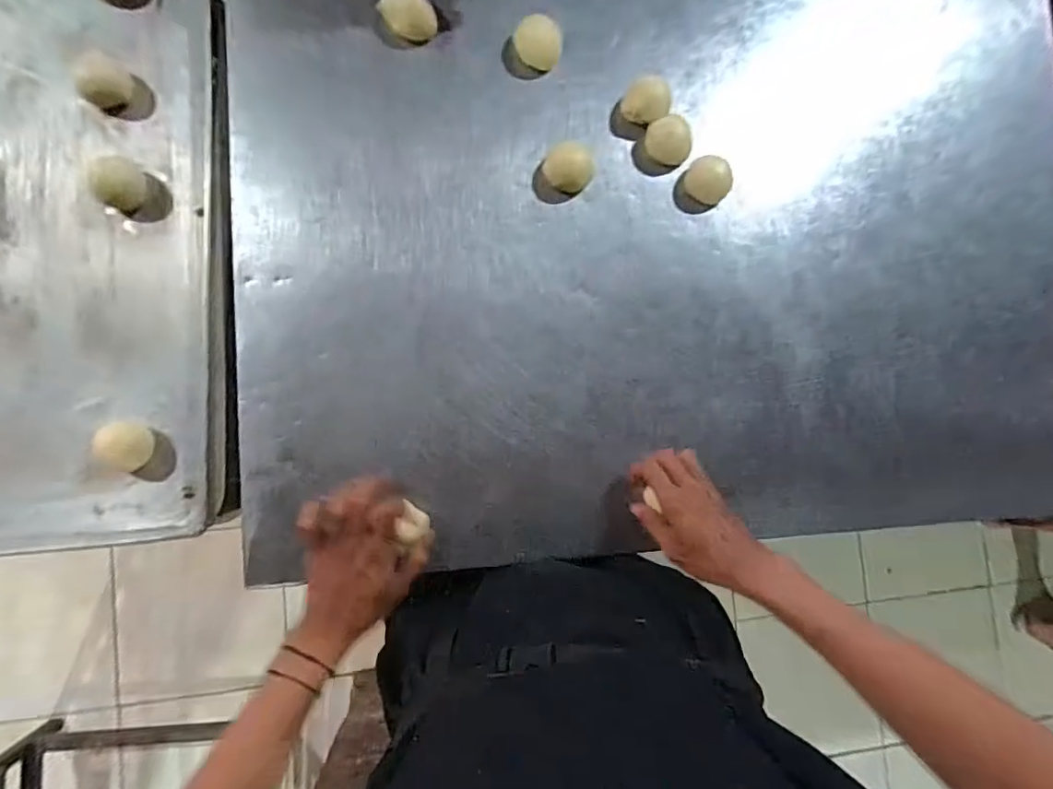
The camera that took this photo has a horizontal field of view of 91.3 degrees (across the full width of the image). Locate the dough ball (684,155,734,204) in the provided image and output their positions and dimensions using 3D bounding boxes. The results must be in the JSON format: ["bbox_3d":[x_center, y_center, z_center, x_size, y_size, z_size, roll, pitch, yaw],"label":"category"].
[{"bbox_3d":[0.213,-0.249,0.601,0.054,0.032,0.043,43,84,-1],"label":"dough ball"}]

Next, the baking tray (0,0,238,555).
[{"bbox_3d":[-0.568,-0.216,0.537,0.474,0.028,0.746,-4,87,-5],"label":"baking tray"}]

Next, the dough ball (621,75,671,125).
[{"bbox_3d":[0.138,-0.337,0.595,0.050,0.032,0.047,0,87,-5],"label":"dough ball"}]

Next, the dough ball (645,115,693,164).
[{"bbox_3d":[0.163,-0.292,0.595,0.053,0.032,0.042,18,85,-3],"label":"dough ball"}]

